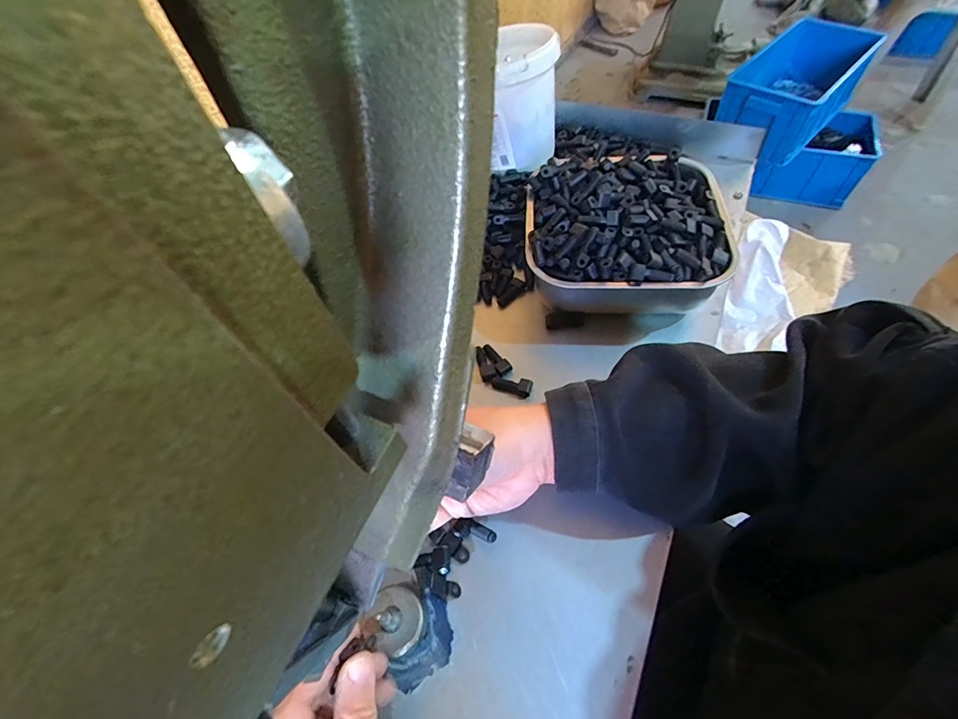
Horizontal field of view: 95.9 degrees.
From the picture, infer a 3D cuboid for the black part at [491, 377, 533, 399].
[{"bbox_3d":[0.029,0.022,0.380,0.035,0.009,0.017,19,60,17],"label":"black part"}]

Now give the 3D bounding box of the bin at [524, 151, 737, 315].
[{"bbox_3d":[0.135,-0.121,0.422,0.176,0.086,0.171,1,57,6],"label":"bin"}]

